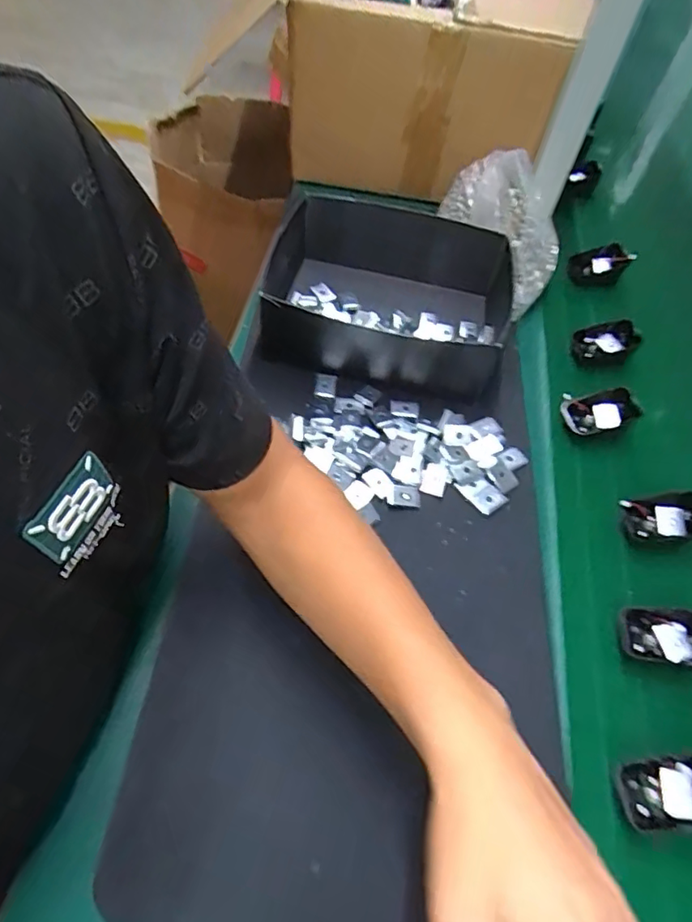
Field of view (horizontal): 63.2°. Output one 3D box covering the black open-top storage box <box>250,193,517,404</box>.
[{"bbox_3d":[0.043,-0.180,0.609,0.254,0.079,0.204,12,51,5],"label":"black open-top storage box"}]

